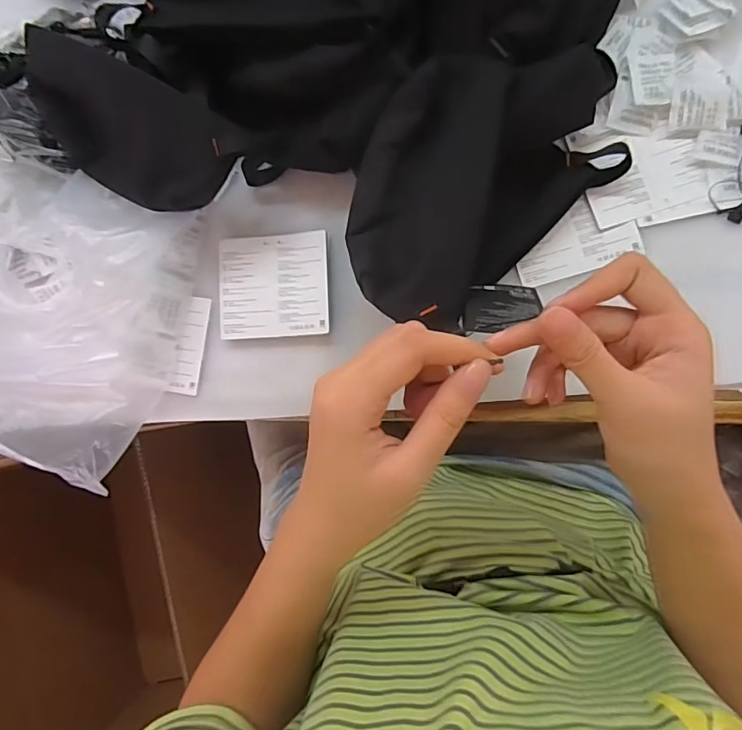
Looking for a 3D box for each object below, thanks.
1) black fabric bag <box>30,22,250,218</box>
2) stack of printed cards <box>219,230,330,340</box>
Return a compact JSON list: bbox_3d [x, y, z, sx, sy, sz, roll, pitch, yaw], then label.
[{"bbox_3d":[-0.199,-0.185,0.381,0.197,0.037,0.086,29,92,8],"label":"black fabric bag"},{"bbox_3d":[-0.085,-0.070,0.428,0.099,0.007,0.090,-3,86,9],"label":"stack of printed cards"}]

